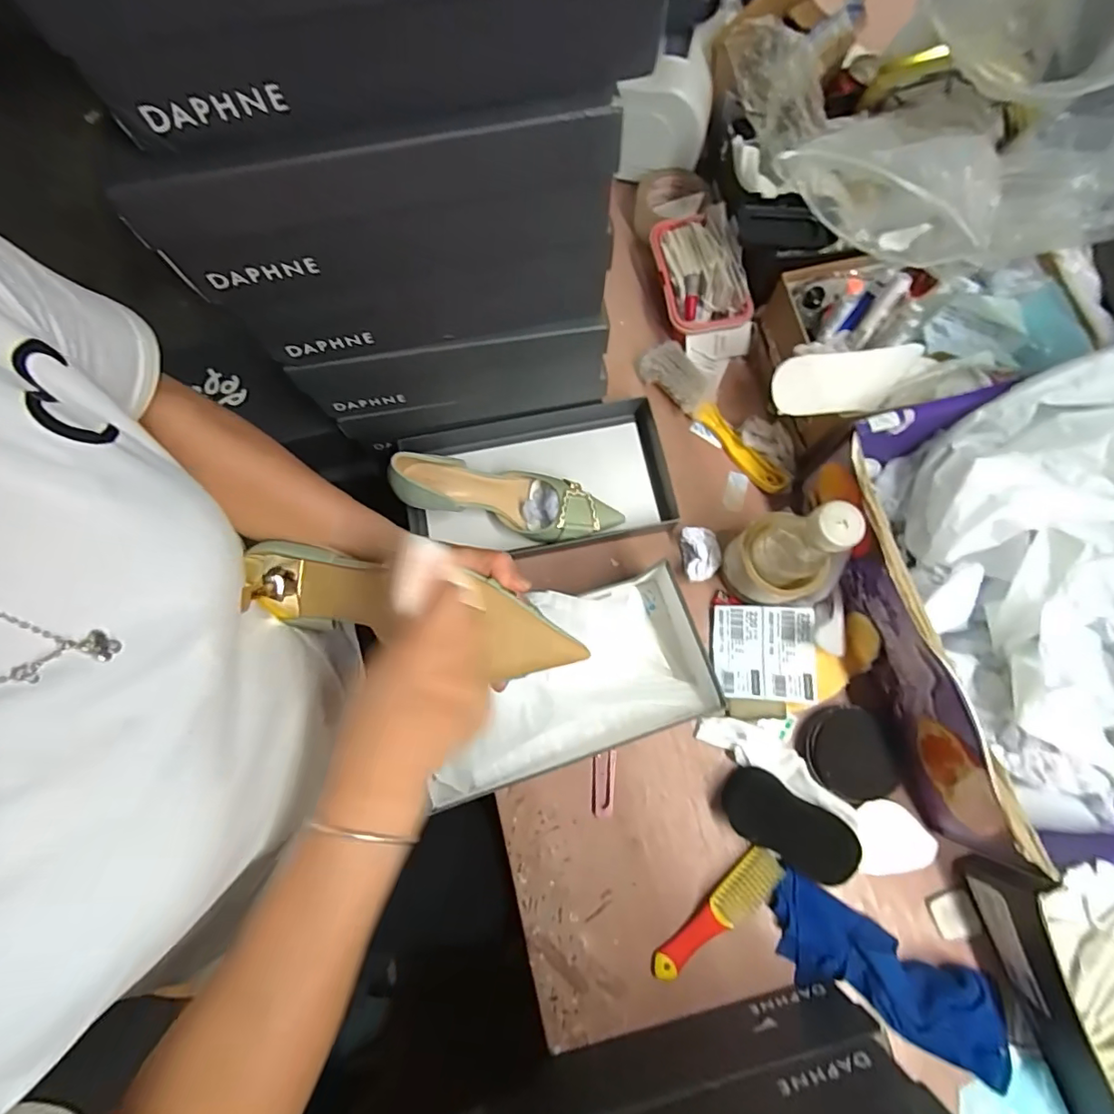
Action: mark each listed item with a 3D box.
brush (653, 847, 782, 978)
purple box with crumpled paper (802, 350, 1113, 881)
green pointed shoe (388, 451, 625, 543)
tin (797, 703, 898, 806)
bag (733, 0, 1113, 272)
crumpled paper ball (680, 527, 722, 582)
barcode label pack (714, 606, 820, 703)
[{"bbox_3d":[0.158,0.351,0.519,0.155,0.025,0.037,-43,79,-8],"label":"brush"},{"bbox_3d":[0.453,0.027,0.448,0.288,0.227,0.386,-16,76,-2],"label":"purple box with crumpled paper"},{"bbox_3d":[-0.052,-0.066,0.596,0.255,0.070,0.079,11,76,-15],"label":"green pointed shoe"},{"bbox_3d":[0.299,0.203,0.551,0.086,0.023,0.090,0,76,2],"label":"tin"},{"bbox_3d":[0.384,-0.441,0.495,0.390,0.193,0.242,32,79,9],"label":"bag"},{"bbox_3d":[0.164,-0.001,0.609,0.043,0.035,0.059,-4,76,1],"label":"crumpled paper ball"},{"bbox_3d":[0.221,0.102,0.571,0.102,0.013,0.097,0,75,19],"label":"barcode label pack"}]

